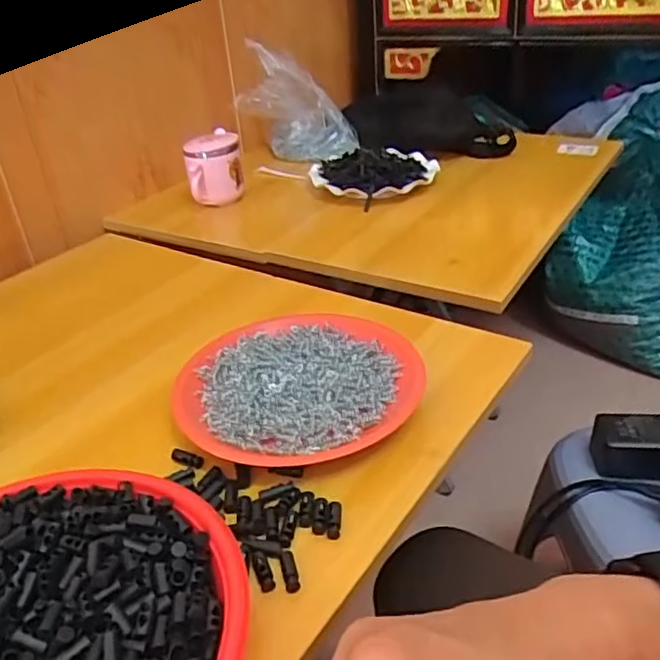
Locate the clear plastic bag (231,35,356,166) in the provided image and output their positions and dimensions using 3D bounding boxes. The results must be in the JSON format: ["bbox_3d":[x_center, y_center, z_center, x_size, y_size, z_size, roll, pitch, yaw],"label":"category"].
[{"bbox_3d":[-0.063,-0.388,1.071,0.190,0.168,0.135,-6,32,-2],"label":"clear plastic bag"}]

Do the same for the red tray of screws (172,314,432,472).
[{"bbox_3d":[-0.028,0.047,0.506,0.164,0.029,0.189,24,42,37],"label":"red tray of screws"}]

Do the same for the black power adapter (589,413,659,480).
[{"bbox_3d":[0.352,0.124,0.680,0.138,0.044,0.066,1,33,9],"label":"black power adapter"}]

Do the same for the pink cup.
[{"bbox_3d":[-0.167,-0.236,0.922,0.078,0.091,0.076,-9,33,-6],"label":"pink cup"}]

